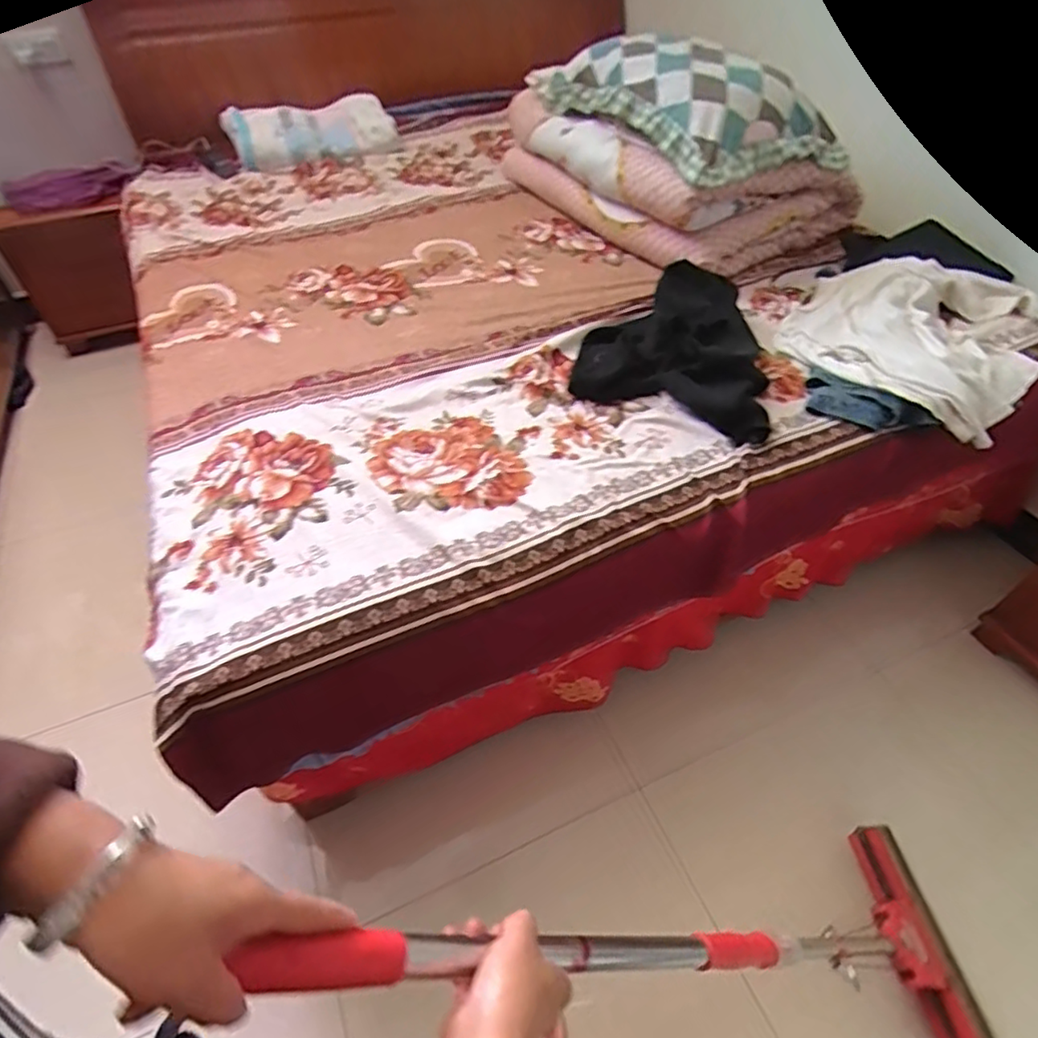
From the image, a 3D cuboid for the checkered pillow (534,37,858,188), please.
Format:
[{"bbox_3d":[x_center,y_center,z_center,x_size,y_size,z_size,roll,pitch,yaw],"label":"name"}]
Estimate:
[{"bbox_3d":[0.398,-1.085,1.503,0.418,0.168,0.784,-21,52,-15],"label":"checkered pillow"}]

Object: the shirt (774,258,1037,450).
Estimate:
[{"bbox_3d":[0.776,-0.382,1.180,0.441,0.058,0.525,29,57,24],"label":"shirt"}]

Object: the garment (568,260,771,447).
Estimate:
[{"bbox_3d":[0.294,-0.338,1.153,0.347,0.103,0.401,9,50,8],"label":"garment"}]

